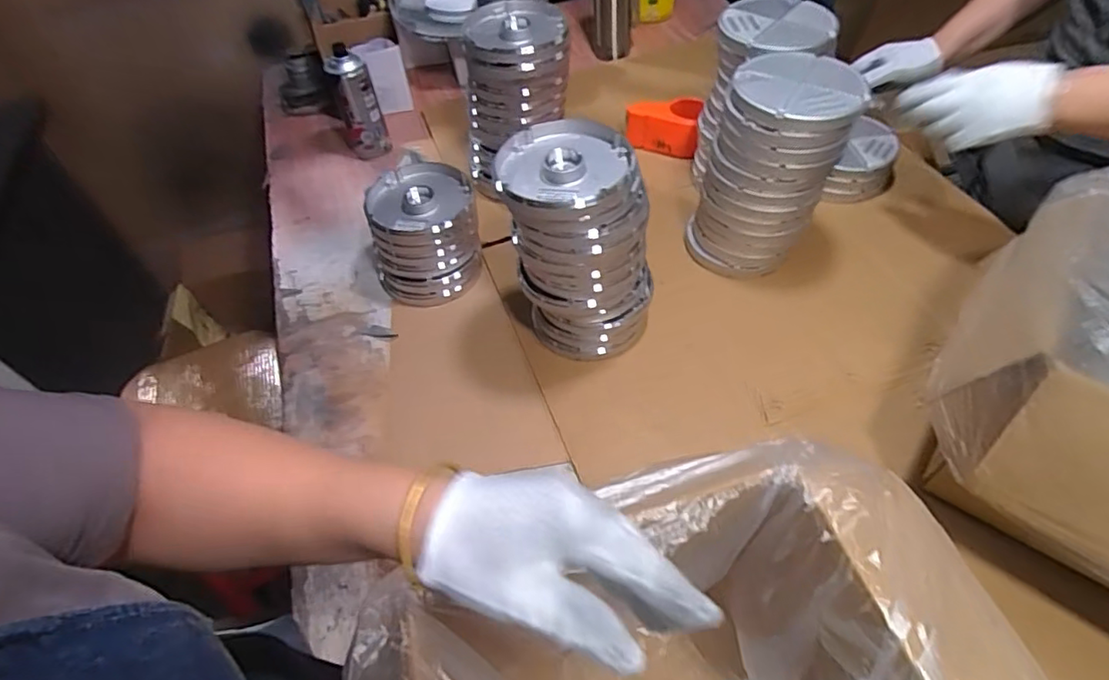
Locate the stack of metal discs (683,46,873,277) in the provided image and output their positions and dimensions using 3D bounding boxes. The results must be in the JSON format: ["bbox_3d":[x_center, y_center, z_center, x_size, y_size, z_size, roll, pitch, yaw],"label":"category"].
[{"bbox_3d":[0.258,-0.206,0.727,0.144,0.225,0.140,16,56,17],"label":"stack of metal discs"}]

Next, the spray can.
[{"bbox_3d":[-0.317,-0.378,0.955,0.064,0.170,0.060,-2,52,3],"label":"spray can"}]

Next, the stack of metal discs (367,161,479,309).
[{"bbox_3d":[-0.169,-0.144,0.799,0.133,0.110,0.155,-8,52,-1],"label":"stack of metal discs"}]

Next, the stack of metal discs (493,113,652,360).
[{"bbox_3d":[0.030,-0.099,0.674,0.142,0.233,0.140,-16,53,-7],"label":"stack of metal discs"}]

